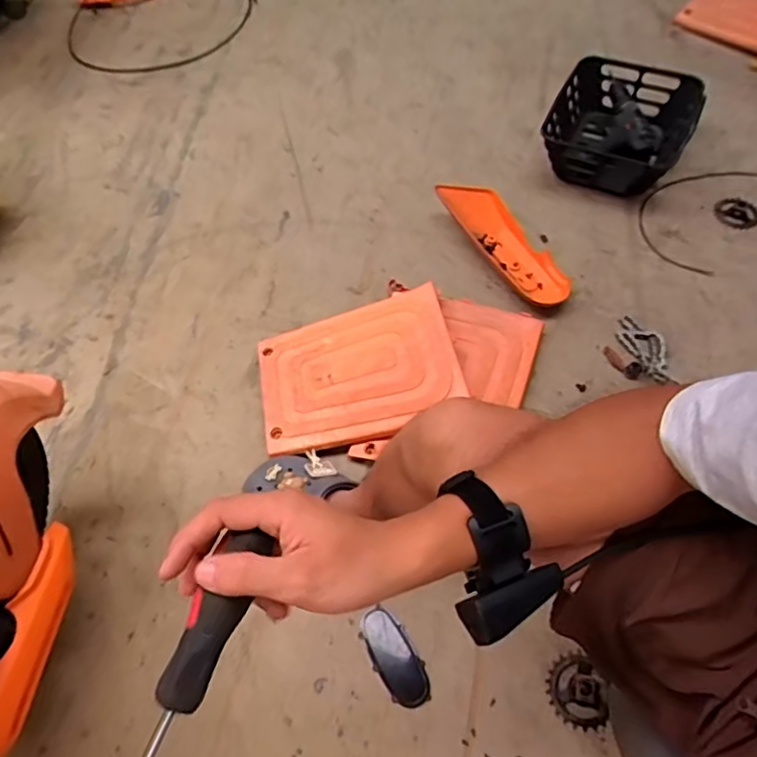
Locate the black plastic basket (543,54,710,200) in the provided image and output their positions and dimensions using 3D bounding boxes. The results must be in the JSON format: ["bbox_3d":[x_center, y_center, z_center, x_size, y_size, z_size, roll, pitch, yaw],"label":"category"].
[{"bbox_3d":[0.540,-0.566,1.304,0.297,0.137,0.338,19,62,14],"label":"black plastic basket"}]

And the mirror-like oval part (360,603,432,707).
[{"bbox_3d":[0.022,0.376,0.780,0.058,0.011,0.130,-30,62,-14],"label":"mirror-like oval part"}]

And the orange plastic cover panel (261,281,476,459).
[{"bbox_3d":[-0.037,-0.020,0.976,0.327,0.020,0.266,-15,56,4],"label":"orange plastic cover panel"}]

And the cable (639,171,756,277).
[{"bbox_3d":[0.769,-0.362,1.222,0.472,0.021,0.261,-19,61,-12],"label":"cable"}]

